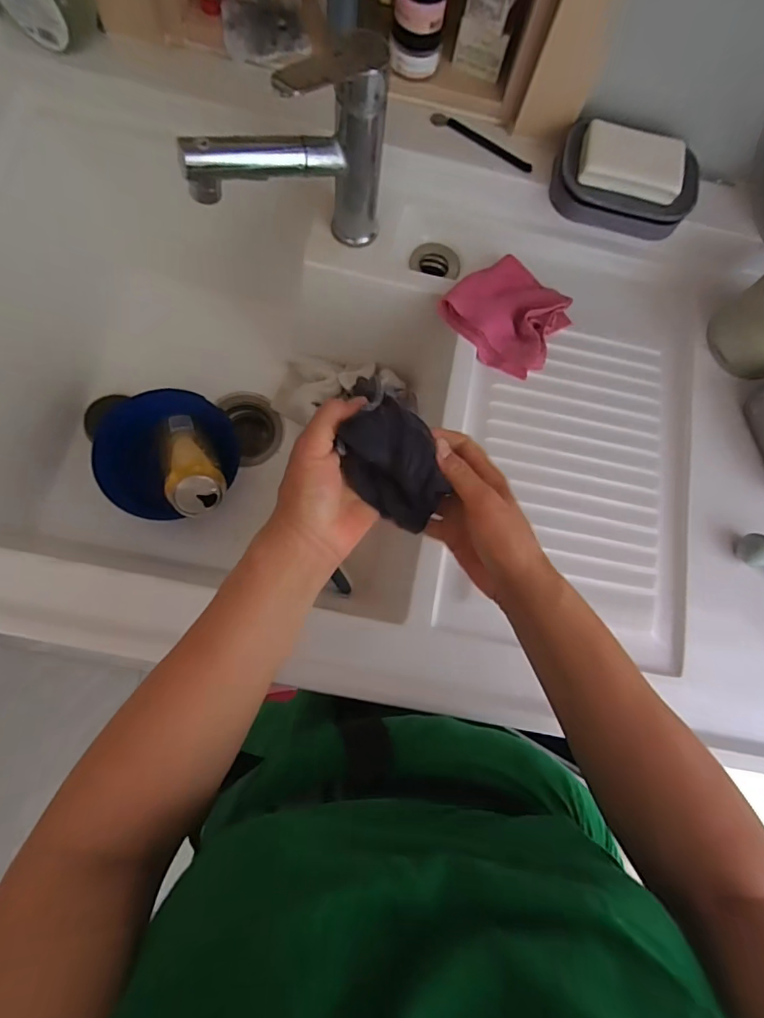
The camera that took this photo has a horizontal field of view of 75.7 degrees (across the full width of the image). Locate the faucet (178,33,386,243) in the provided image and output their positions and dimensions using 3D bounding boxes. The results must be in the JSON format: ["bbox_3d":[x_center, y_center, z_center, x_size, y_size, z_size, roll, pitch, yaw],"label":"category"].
[{"bbox_3d":[-0.080,-0.304,0.446,0.182,0.189,0.050,-23,81,-10],"label":"faucet"}]

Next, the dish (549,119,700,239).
[{"bbox_3d":[0.256,-0.347,0.520,0.148,0.047,0.085,16,77,-3],"label":"dish"}]

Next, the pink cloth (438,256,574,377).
[{"bbox_3d":[0.146,-0.217,0.550,0.126,0.034,0.122,-42,85,-13],"label":"pink cloth"}]

